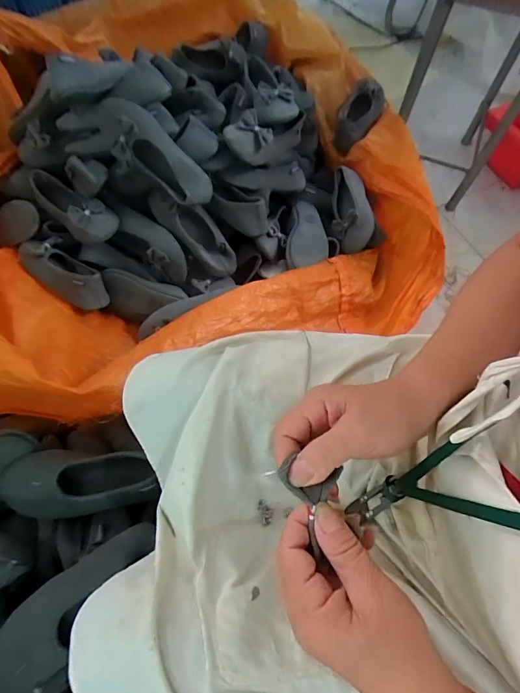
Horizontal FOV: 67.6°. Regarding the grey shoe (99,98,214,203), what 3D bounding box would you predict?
[{"bbox_3d":[-0.204,-0.370,0.764,0.245,0.082,0.082,37,64,-24],"label":"grey shoe"}]

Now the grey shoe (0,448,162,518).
[{"bbox_3d":[-0.262,0.202,0.581,0.211,0.061,0.094,-1,65,-3],"label":"grey shoe"}]

